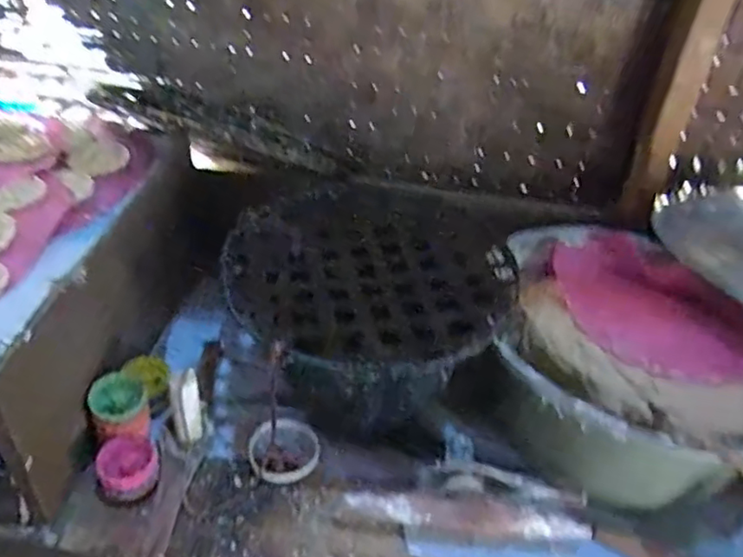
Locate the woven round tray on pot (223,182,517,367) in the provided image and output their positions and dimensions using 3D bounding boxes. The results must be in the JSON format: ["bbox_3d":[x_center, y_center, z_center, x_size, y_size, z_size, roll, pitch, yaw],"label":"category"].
[{"bbox_3d":[0.002,-0.026,0.772,0.341,0.026,0.344,2,38,-2],"label":"woven round tray on pot"}]

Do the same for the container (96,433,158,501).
[{"bbox_3d":[-0.281,0.223,0.710,0.062,0.050,0.063,-15,42,-23],"label":"container"}]

